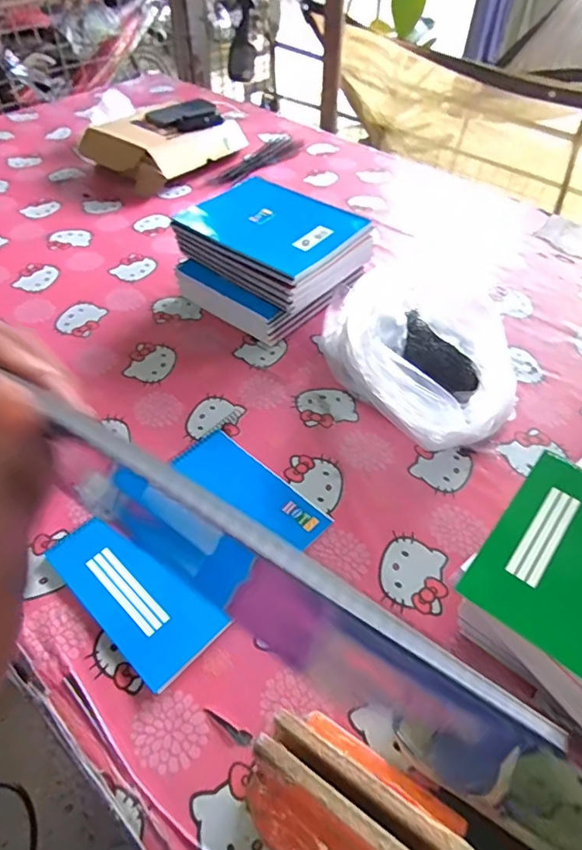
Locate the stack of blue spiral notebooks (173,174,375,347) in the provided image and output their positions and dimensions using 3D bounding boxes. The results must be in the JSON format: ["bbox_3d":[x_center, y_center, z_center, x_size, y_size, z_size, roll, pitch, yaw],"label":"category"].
[{"bbox_3d":[-0.034,-0.283,0.860,0.275,0.132,0.253,30,55,23],"label":"stack of blue spiral notebooks"}]

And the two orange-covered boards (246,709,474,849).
[{"bbox_3d":[0.045,0.280,0.377,0.164,0.110,0.103,29,54,22],"label":"two orange-covered boards"}]

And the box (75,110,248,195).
[{"bbox_3d":[-0.286,-0.645,1.186,0.252,0.084,0.317,37,58,27],"label":"box"}]

